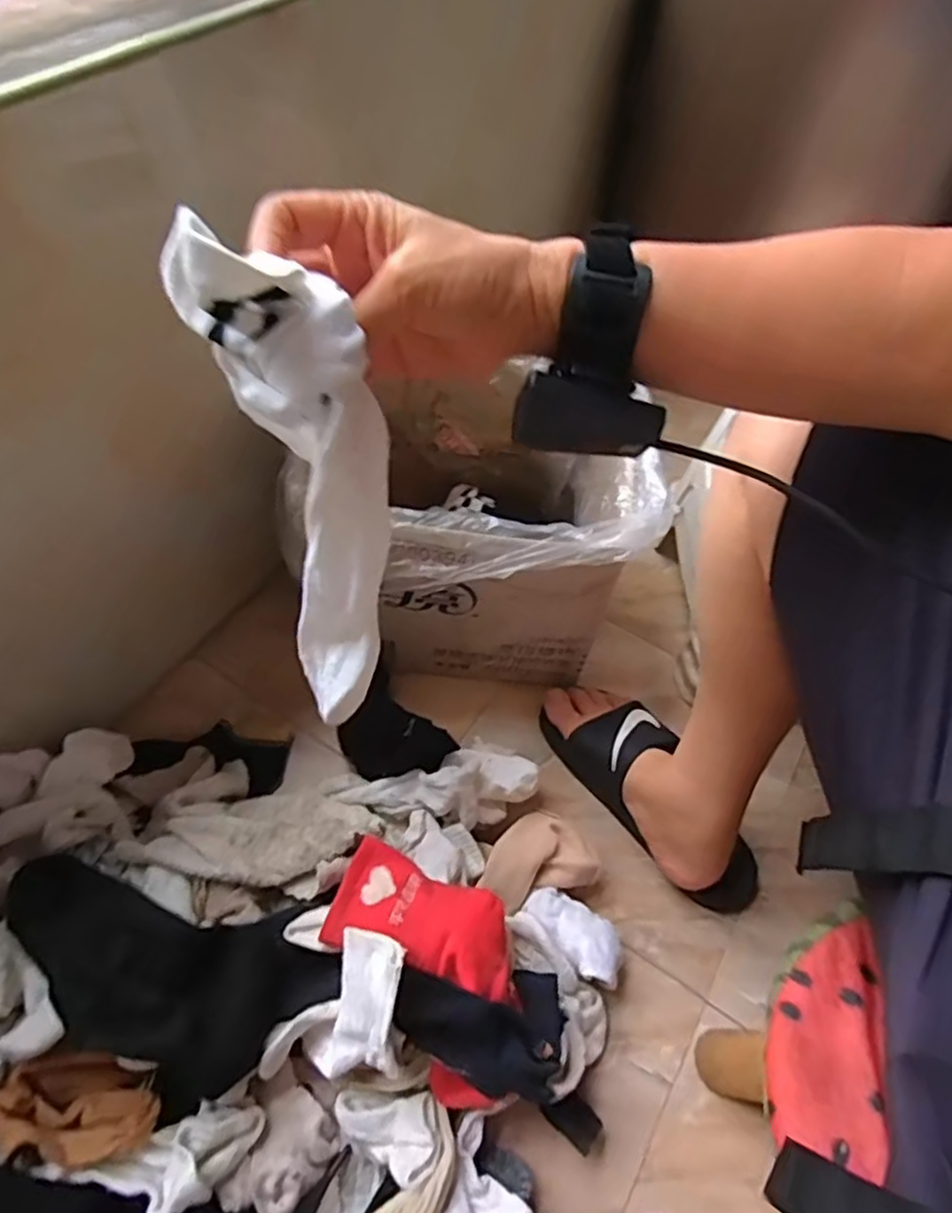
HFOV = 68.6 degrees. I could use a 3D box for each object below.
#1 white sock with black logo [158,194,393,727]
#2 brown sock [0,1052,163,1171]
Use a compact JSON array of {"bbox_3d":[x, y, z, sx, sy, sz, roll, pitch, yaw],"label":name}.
[{"bbox_3d":[-0.076,-0.045,0.333,0.067,0.243,0.035,-10,41,-10],"label":"white sock with black logo"},{"bbox_3d":[-0.263,0.326,0.454,0.103,0.035,0.057,15,48,-3],"label":"brown sock"}]

